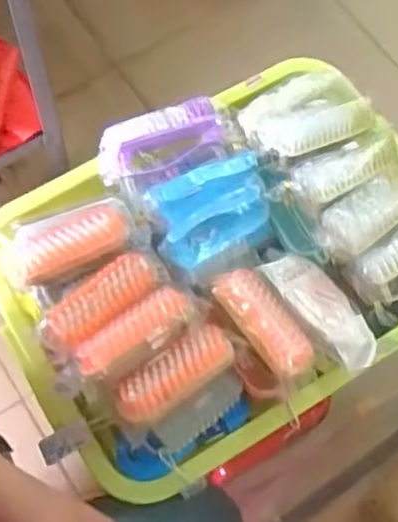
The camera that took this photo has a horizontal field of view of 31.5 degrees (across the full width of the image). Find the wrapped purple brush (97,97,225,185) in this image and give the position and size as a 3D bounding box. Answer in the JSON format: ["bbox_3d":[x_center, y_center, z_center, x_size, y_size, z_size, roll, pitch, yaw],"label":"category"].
[{"bbox_3d":[-0.044,-0.137,0.802,0.147,0.048,0.055,-23,72,-10],"label":"wrapped purple brush"}]

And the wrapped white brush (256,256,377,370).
[{"bbox_3d":[0.132,0.049,0.749,0.060,0.032,0.145,-36,74,-14],"label":"wrapped white brush"}]

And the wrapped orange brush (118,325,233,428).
[{"bbox_3d":[-0.023,0.110,0.680,0.125,0.023,0.047,-32,73,-13],"label":"wrapped orange brush"}]

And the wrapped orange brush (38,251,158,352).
[{"bbox_3d":[-0.098,0.040,0.714,0.134,0.027,0.046,-37,75,-15],"label":"wrapped orange brush"}]

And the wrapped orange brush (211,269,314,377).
[{"bbox_3d":[0.066,0.060,0.716,0.056,0.026,0.122,-39,75,-15],"label":"wrapped orange brush"}]

